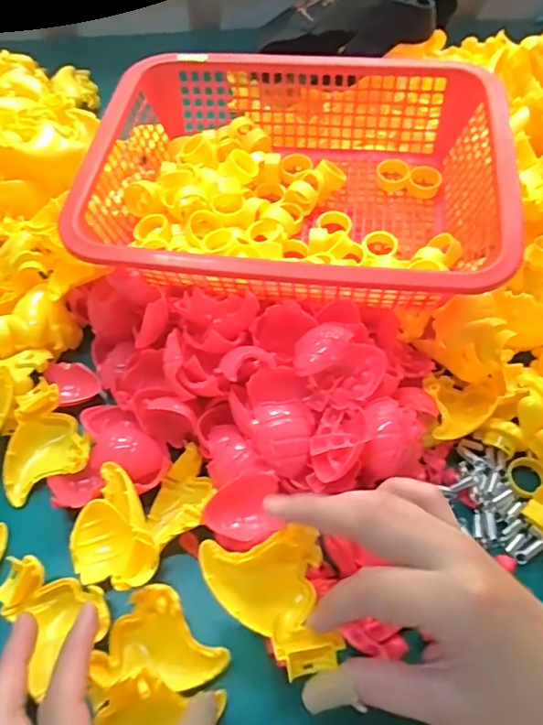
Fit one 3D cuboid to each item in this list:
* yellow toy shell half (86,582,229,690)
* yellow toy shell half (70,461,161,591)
[{"bbox_3d":[-0.058,0.145,0.279,0.067,0.025,0.046,4,52,0],"label":"yellow toy shell half"},{"bbox_3d":[-0.096,0.099,0.308,0.045,0.029,0.076,-20,56,-18],"label":"yellow toy shell half"}]

